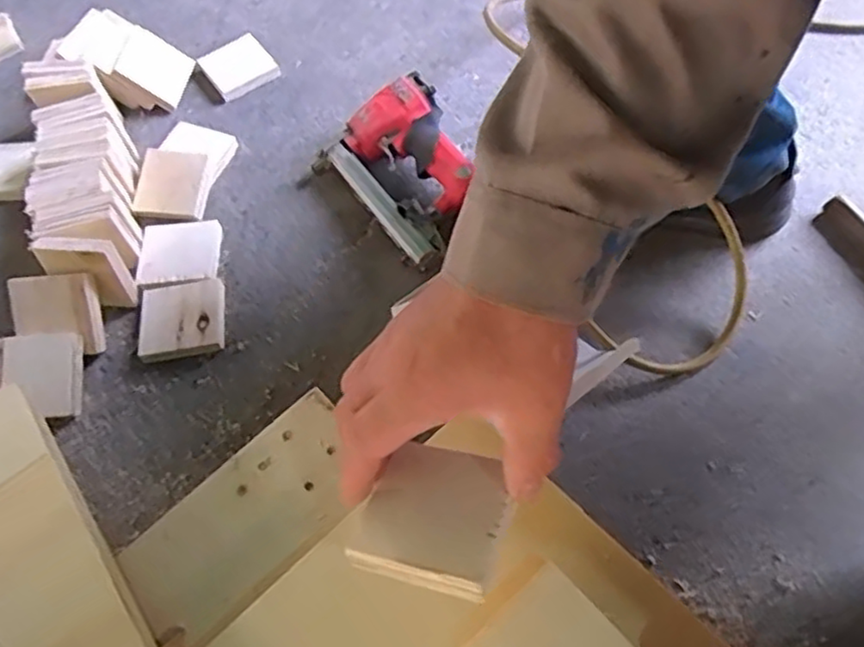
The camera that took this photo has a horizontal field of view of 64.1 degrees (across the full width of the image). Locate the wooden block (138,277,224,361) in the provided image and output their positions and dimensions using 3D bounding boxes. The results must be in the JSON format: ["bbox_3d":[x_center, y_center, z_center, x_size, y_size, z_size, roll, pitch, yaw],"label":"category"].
[{"bbox_3d":[-0.231,-0.004,0.640,0.073,0.020,0.073,-11,61,-2],"label":"wooden block"}]

